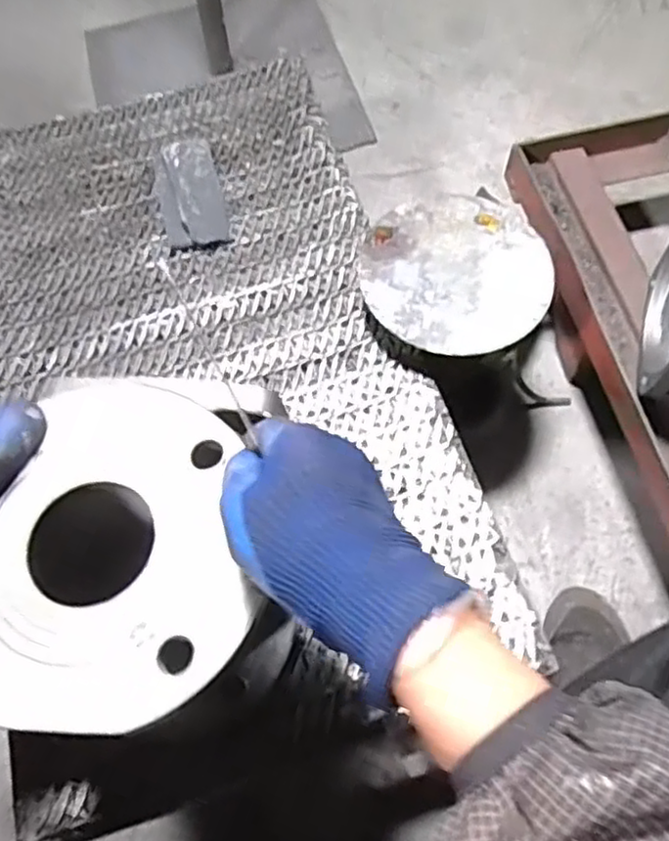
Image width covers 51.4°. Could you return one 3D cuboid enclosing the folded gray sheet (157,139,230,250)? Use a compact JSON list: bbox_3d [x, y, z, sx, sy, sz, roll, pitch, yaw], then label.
[{"bbox_3d":[-0.144,-0.232,0.694,0.057,0.020,0.135,-14,65,-4],"label":"folded gray sheet"}]

